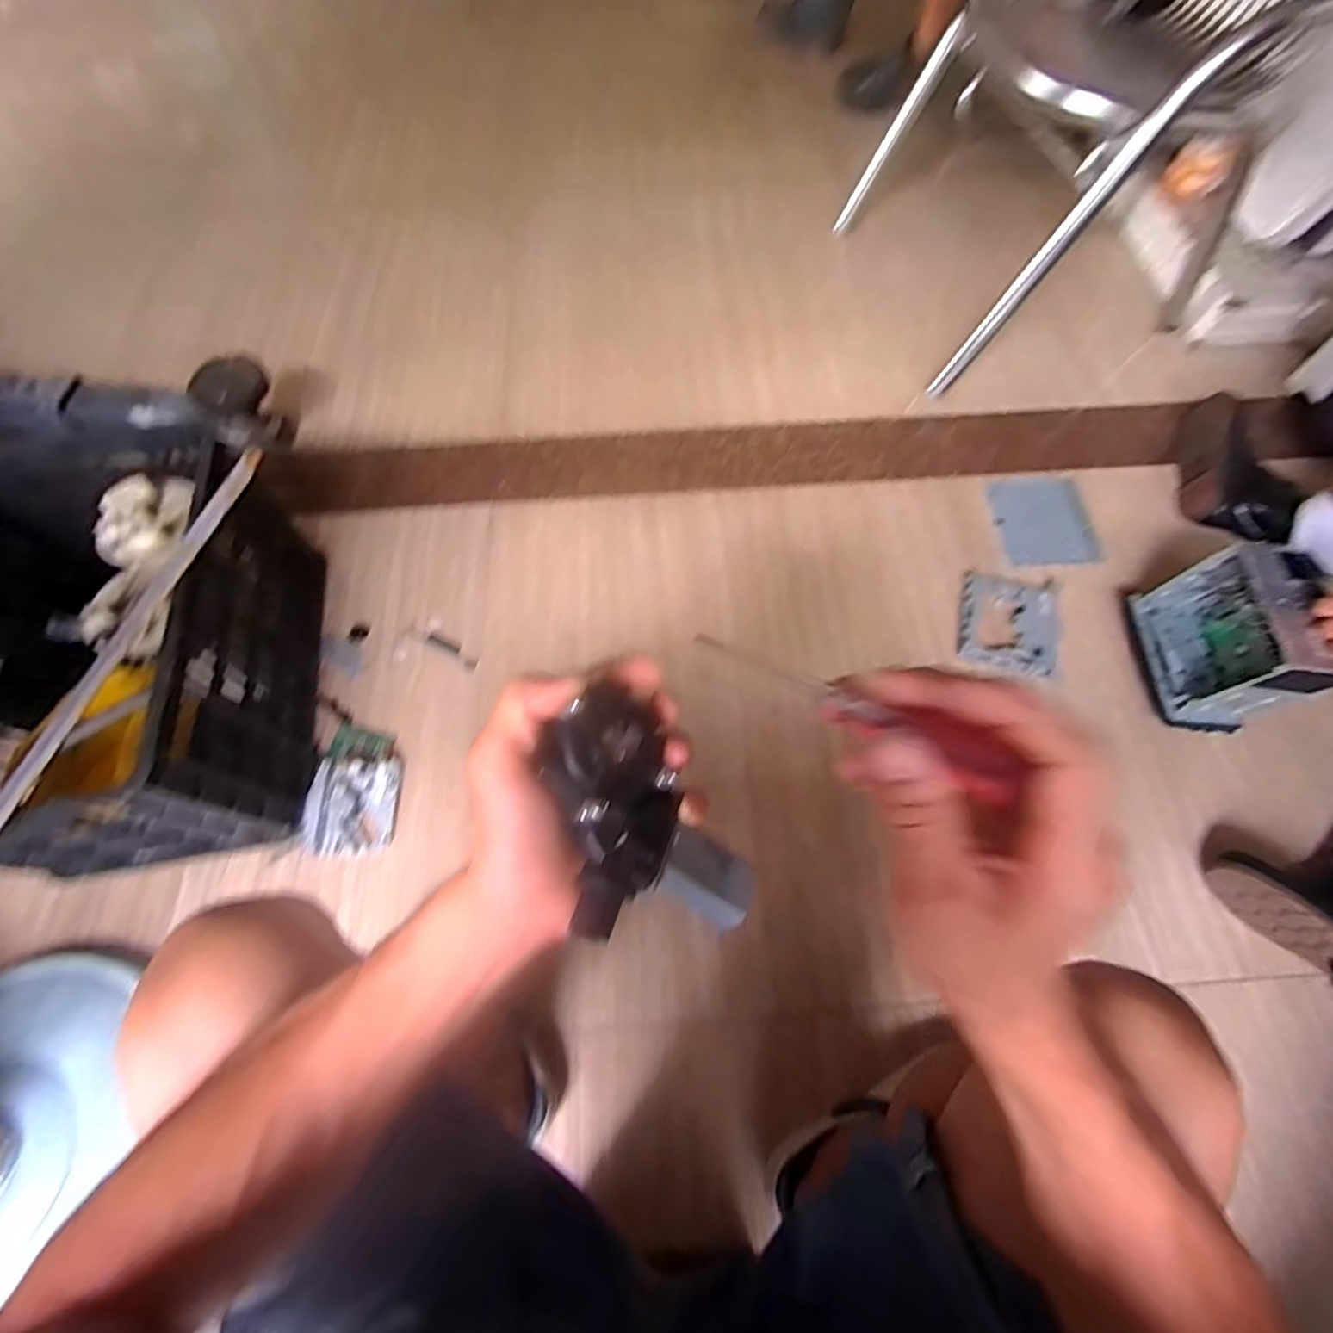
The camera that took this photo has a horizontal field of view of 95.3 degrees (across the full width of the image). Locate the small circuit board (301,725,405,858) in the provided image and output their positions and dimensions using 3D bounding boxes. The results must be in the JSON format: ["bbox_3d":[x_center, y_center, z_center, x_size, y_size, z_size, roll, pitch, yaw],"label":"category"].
[{"bbox_3d":[-0.430,0.172,0.846,0.124,0.018,0.173,3,66,5],"label":"small circuit board"}]

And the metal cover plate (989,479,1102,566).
[{"bbox_3d":[0.626,-0.244,1.007,0.146,0.007,0.163,-4,65,2],"label":"metal cover plate"}]

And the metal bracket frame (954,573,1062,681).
[{"bbox_3d":[0.511,-0.067,0.909,0.132,0.017,0.164,14,67,10],"label":"metal bracket frame"}]

